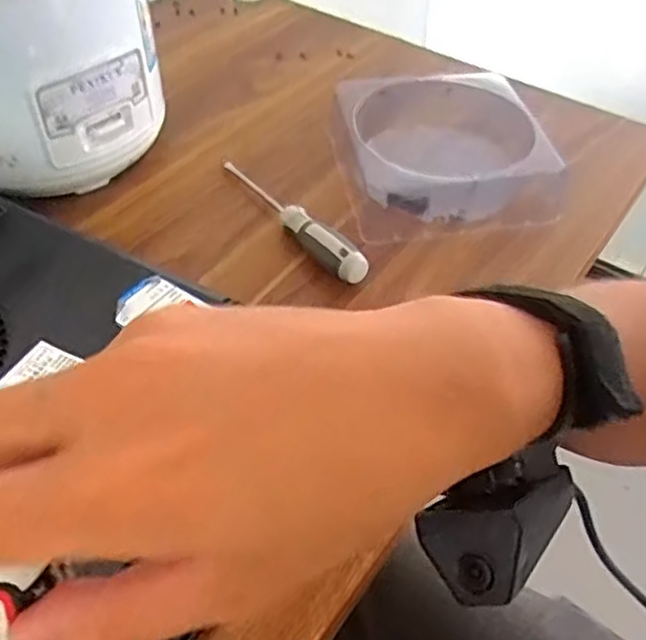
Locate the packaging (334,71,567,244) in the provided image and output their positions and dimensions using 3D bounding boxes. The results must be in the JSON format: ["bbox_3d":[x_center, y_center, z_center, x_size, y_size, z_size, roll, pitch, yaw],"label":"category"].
[{"bbox_3d":[0.109,-0.146,0.601,0.177,0.058,0.165,-7,46,-7],"label":"packaging"}]

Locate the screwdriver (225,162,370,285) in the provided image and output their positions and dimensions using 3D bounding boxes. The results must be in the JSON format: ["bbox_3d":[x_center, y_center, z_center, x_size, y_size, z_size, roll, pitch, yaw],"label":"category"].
[{"bbox_3d":[-0.028,-0.084,0.544,0.023,0.033,0.182,-26,51,-23],"label":"screwdriver"}]

